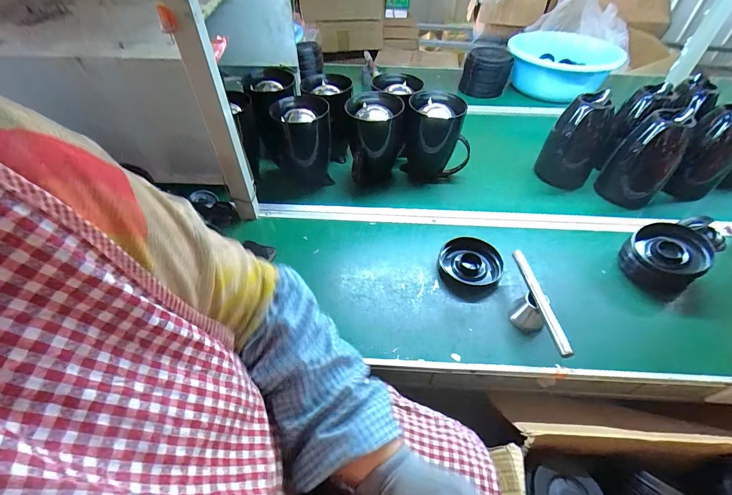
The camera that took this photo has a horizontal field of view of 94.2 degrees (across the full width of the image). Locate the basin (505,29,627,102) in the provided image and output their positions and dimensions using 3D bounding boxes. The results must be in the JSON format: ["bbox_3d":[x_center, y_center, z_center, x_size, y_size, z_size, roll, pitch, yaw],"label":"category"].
[{"bbox_3d":[0.719,-0.673,1.240,0.384,0.118,0.421,15,48,12],"label":"basin"}]

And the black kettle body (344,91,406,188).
[{"bbox_3d":[0.016,-0.253,0.810,0.141,0.175,0.137,6,47,3],"label":"black kettle body"}]

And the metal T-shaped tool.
[{"bbox_3d":[0.284,0.102,0.576,0.043,0.081,0.188,2,46,0],"label":"metal T-shaped tool"}]

